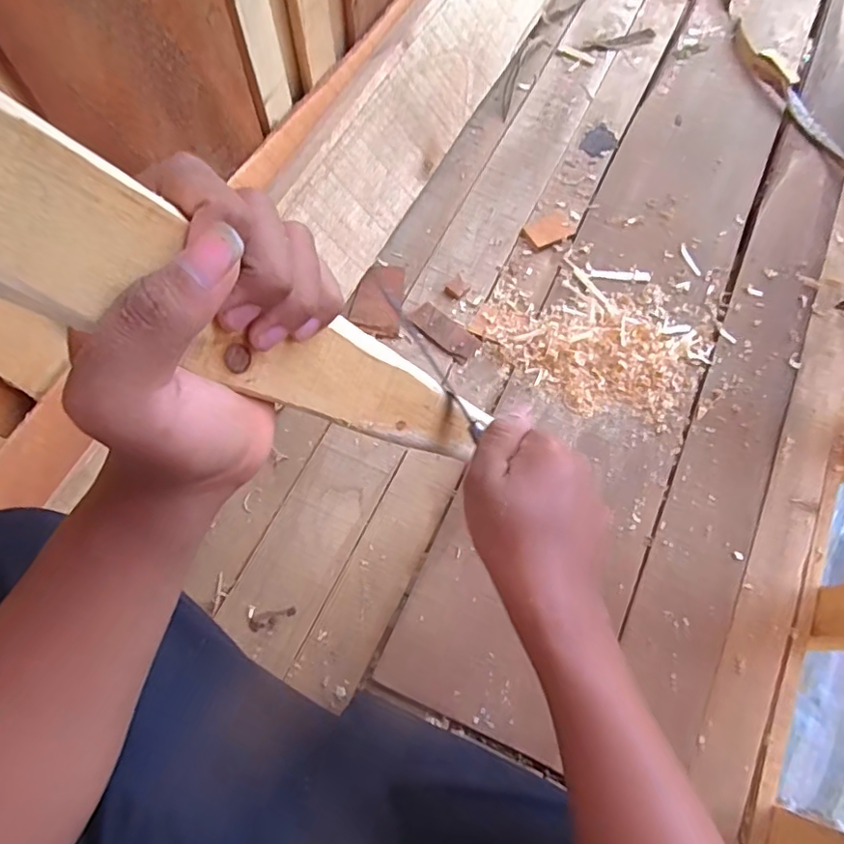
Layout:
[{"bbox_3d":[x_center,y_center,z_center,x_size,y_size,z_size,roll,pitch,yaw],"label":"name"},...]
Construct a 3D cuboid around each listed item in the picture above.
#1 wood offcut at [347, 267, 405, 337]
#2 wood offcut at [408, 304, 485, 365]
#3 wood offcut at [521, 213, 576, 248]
[{"bbox_3d":[-0.051,-0.145,0.660,0.057,0.015,0.098,7,67,0],"label":"wood offcut"},{"bbox_3d":[0.027,-0.105,0.650,0.084,0.007,0.036,38,71,12],"label":"wood offcut"},{"bbox_3d":[0.160,-0.243,0.713,0.056,0.006,0.044,-27,71,-13],"label":"wood offcut"}]

